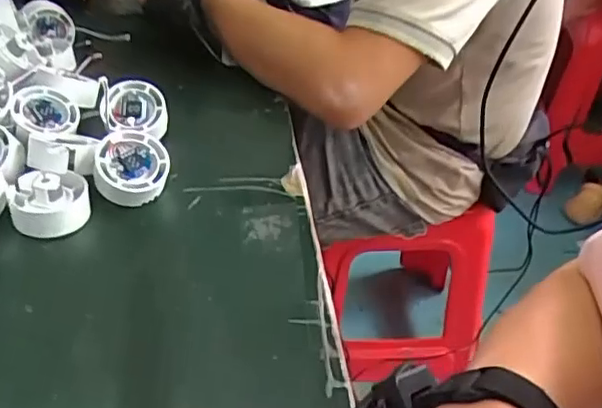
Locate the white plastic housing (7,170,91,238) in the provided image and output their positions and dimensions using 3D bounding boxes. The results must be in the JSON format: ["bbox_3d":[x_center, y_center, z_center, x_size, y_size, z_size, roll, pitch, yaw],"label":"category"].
[{"bbox_3d":[-0.183,-0.003,0.446,0.053,0.032,0.052,-15,42,-20],"label":"white plastic housing"}]

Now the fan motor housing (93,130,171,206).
[{"bbox_3d":[-0.130,-0.029,0.470,0.054,0.026,0.055,-12,76,-19],"label":"fan motor housing"}]

